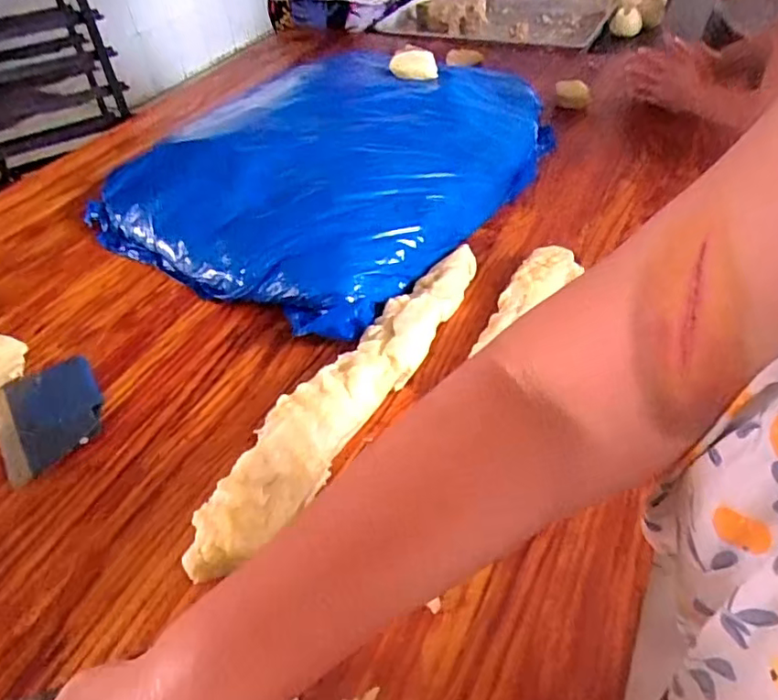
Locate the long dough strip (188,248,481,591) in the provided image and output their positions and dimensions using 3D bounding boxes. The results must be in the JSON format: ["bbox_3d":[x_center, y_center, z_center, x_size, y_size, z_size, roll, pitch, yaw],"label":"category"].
[{"bbox_3d":[-0.031,0.023,0.687,0.102,0.058,0.554,22,51,25],"label":"long dough strip"}]

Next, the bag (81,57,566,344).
[{"bbox_3d":[-0.068,-0.351,1.017,0.549,0.147,0.752,26,53,28],"label":"bag"}]

